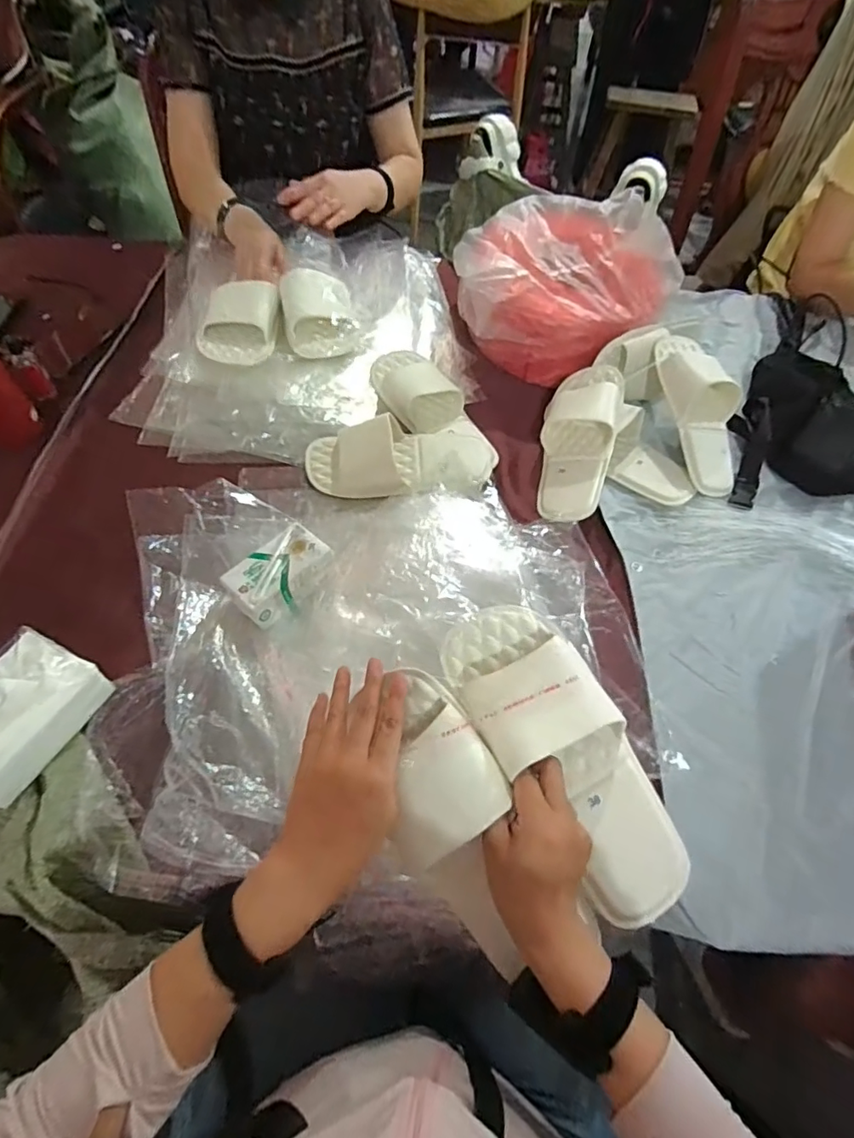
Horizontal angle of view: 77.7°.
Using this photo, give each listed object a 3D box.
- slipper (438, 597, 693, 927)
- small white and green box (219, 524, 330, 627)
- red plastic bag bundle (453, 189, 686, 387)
[{"bbox_3d":[0.115,0.149,0.430,0.102,0.066,0.270,-33,81,-16],"label":"slipper"},{"bbox_3d":[-0.165,0.002,0.589,0.082,0.040,0.117,34,63,16],"label":"small white and green box"},{"bbox_3d":[0.197,-0.421,0.789,0.303,0.156,0.227,23,62,12],"label":"red plastic bag bundle"}]

